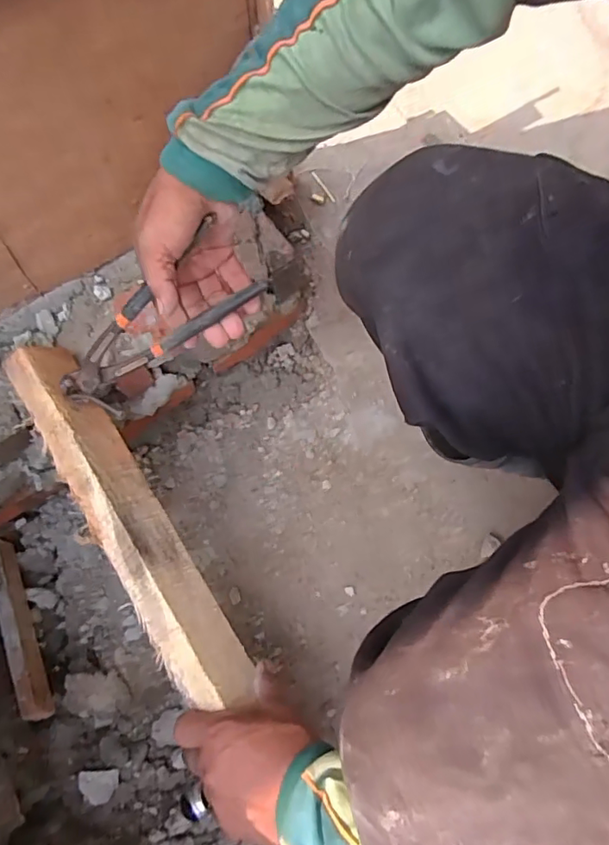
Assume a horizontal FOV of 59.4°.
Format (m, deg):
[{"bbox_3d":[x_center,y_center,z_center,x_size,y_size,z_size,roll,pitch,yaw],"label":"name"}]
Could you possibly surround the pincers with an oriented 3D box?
[{"bbox_3d":[-0.142,-0.088,0.488,0.213,0.055,0.036,-33,73,16],"label":"pincers"}]

